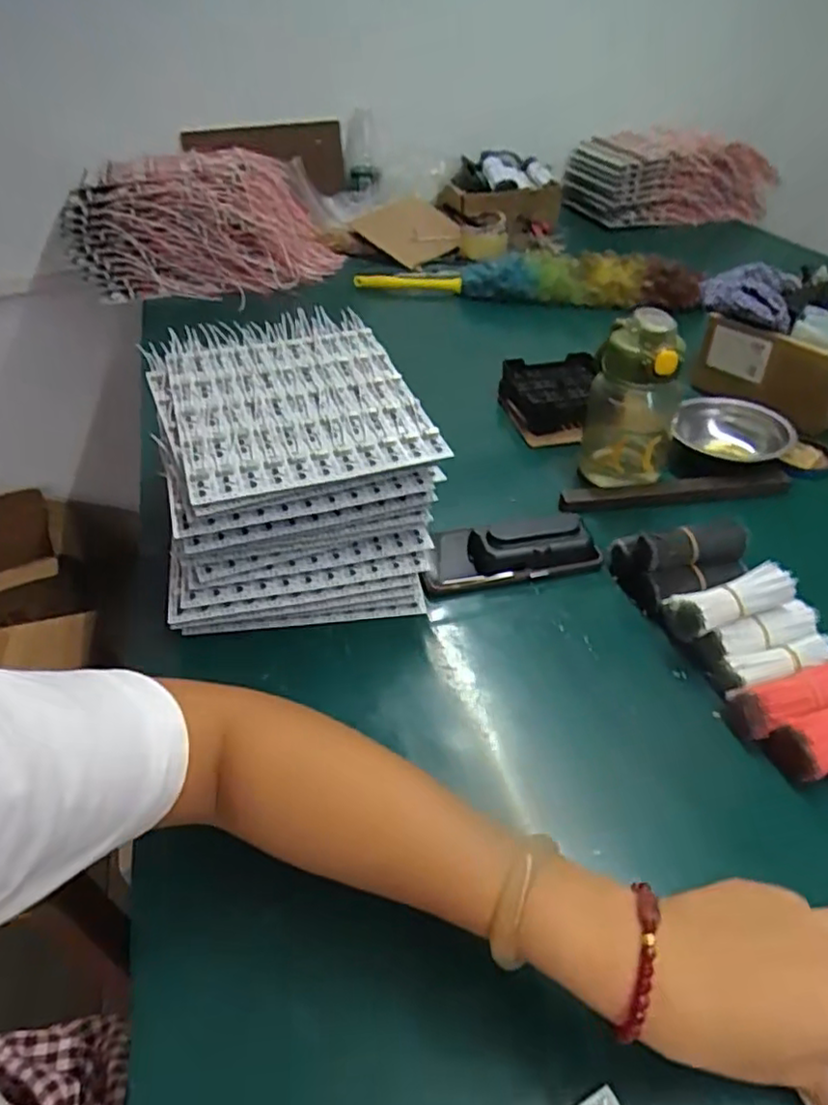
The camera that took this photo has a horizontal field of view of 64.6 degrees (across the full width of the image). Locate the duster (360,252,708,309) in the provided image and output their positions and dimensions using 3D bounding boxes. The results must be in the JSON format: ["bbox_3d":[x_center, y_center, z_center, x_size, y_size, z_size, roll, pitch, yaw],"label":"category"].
[{"bbox_3d":[0.176,-0.458,1.097,0.551,0.072,0.096,2,41,5],"label":"duster"}]

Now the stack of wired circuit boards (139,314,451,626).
[{"bbox_3d":[-0.112,-0.083,0.613,0.229,0.152,0.303,-10,41,-9],"label":"stack of wired circuit boards"}]

